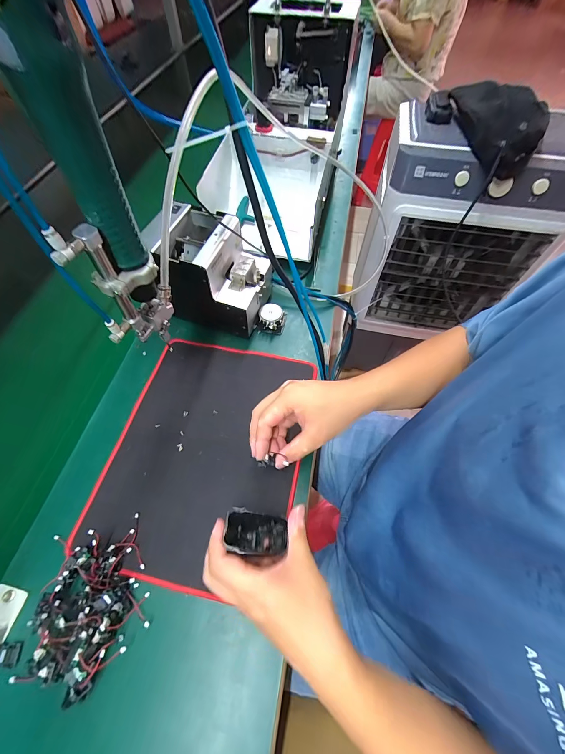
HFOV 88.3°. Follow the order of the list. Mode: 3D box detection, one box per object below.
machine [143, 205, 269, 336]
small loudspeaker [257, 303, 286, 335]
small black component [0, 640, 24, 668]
[{"bbox_3d":[-0.107,-0.173,0.498,0.162,0.145,0.141,15,61,7],"label":"machine"},{"bbox_3d":[-0.019,-0.108,0.528,0.046,0.034,0.050,11,61,5],"label":"small loudspeaker"},{"bbox_3d":[-0.296,0.299,0.313,0.023,0.004,0.021,-4,60,-4],"label":"small black component"}]

